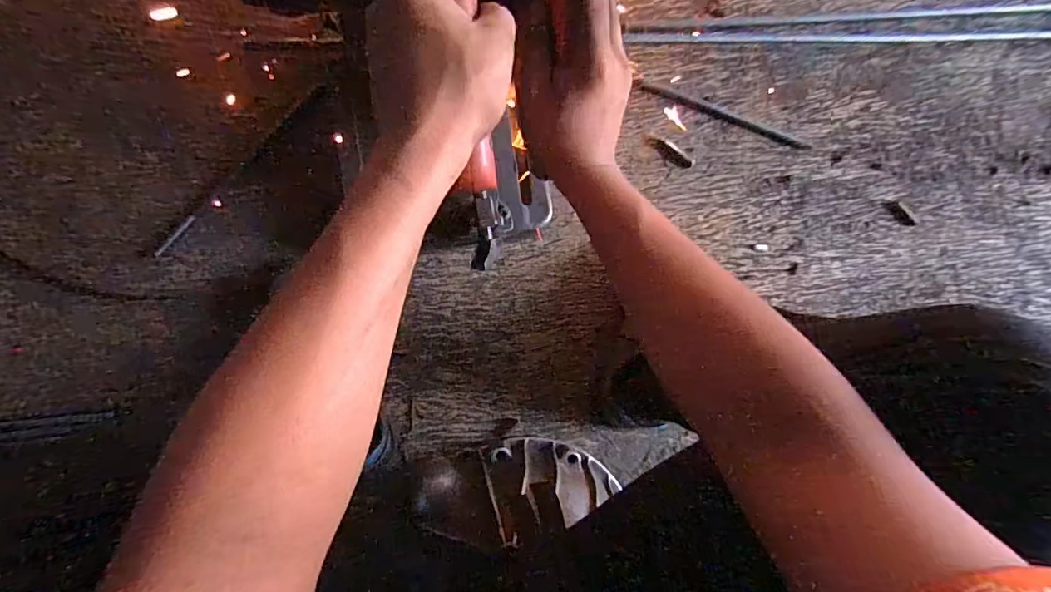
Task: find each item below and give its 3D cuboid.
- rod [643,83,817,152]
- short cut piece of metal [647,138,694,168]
[{"bbox_3d":[0.296,-0.262,0.724,0.268,0.005,0.014,18,87,-8],"label":"rod"},{"bbox_3d":[0.211,-0.208,0.716,0.073,0.004,0.021,35,88,-4],"label":"short cut piece of metal"}]

